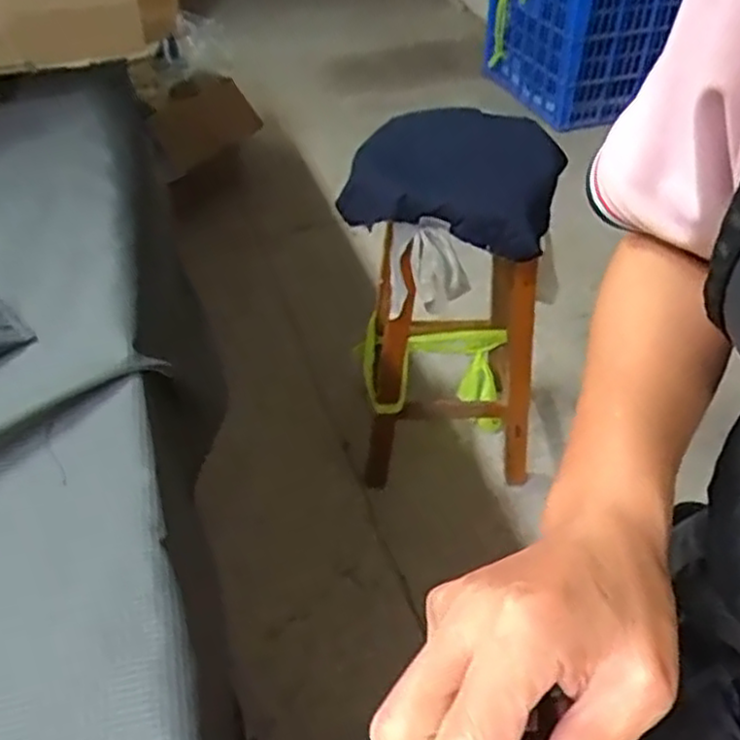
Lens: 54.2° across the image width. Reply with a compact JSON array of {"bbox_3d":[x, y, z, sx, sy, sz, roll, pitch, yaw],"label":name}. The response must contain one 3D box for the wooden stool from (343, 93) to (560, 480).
[{"bbox_3d":[0.135,-0.088,1.171,0.289,0.611,0.282,8,43,10],"label":"wooden stool"}]

